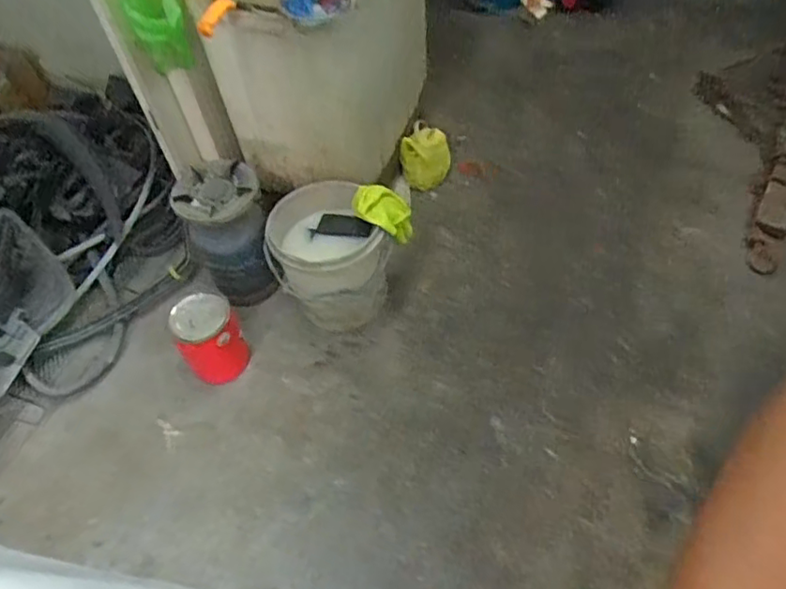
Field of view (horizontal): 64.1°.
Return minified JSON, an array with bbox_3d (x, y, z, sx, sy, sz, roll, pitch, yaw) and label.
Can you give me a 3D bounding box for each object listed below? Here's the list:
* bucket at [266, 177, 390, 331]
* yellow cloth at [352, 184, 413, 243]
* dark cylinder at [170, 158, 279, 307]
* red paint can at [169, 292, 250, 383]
[{"bbox_3d":[-0.163,-0.100,1.644,0.307,0.255,0.281,-6,51,-1],"label":"bucket"},{"bbox_3d":[-0.028,-0.198,1.573,0.146,0.170,0.093,-2,52,6],"label":"yellow cloth"},{"bbox_3d":[-0.427,-0.147,1.674,0.217,0.326,0.247,-18,52,-6],"label":"dark cylinder"},{"bbox_3d":[-0.463,0.120,1.603,0.162,0.252,0.157,-4,52,5],"label":"red paint can"}]

